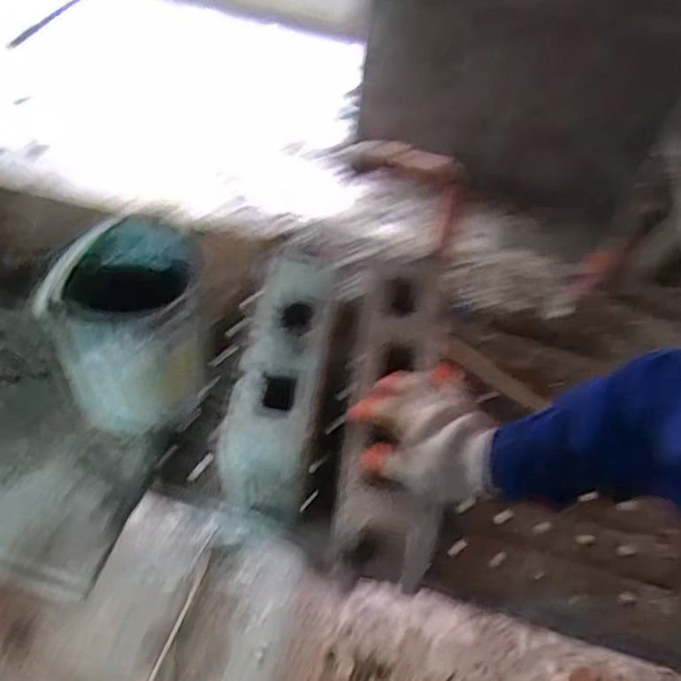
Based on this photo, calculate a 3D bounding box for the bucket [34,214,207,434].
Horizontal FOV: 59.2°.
[{"bbox_3d":[-0.260,-0.024,0.744,0.173,0.225,0.169,-13,53,-16],"label":"bucket"}]

